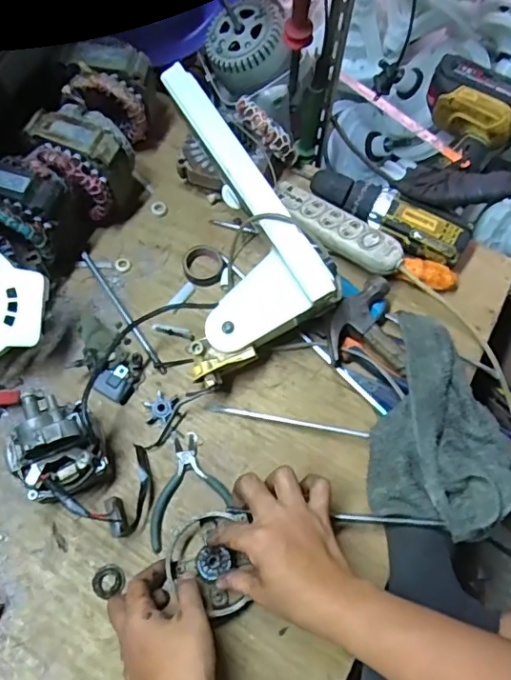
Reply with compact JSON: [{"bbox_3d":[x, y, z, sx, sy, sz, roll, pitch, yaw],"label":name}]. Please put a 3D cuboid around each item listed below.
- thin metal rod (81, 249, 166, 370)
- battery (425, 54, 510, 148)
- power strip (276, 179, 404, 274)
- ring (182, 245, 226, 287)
[{"bbox_3d":[-0.150,-0.034,0.607,0.009,0.013,0.172,-33,71,-16],"label":"thin metal rod"},{"bbox_3d":[0.260,-0.281,0.641,0.117,0.063,0.061,41,71,15],"label":"battery"},{"bbox_3d":[0.092,-0.135,0.633,0.176,0.027,0.057,39,70,14],"label":"power strip"},{"bbox_3d":[-0.061,-0.088,0.634,0.048,0.014,0.051,1,66,-2],"label":"ring"}]

